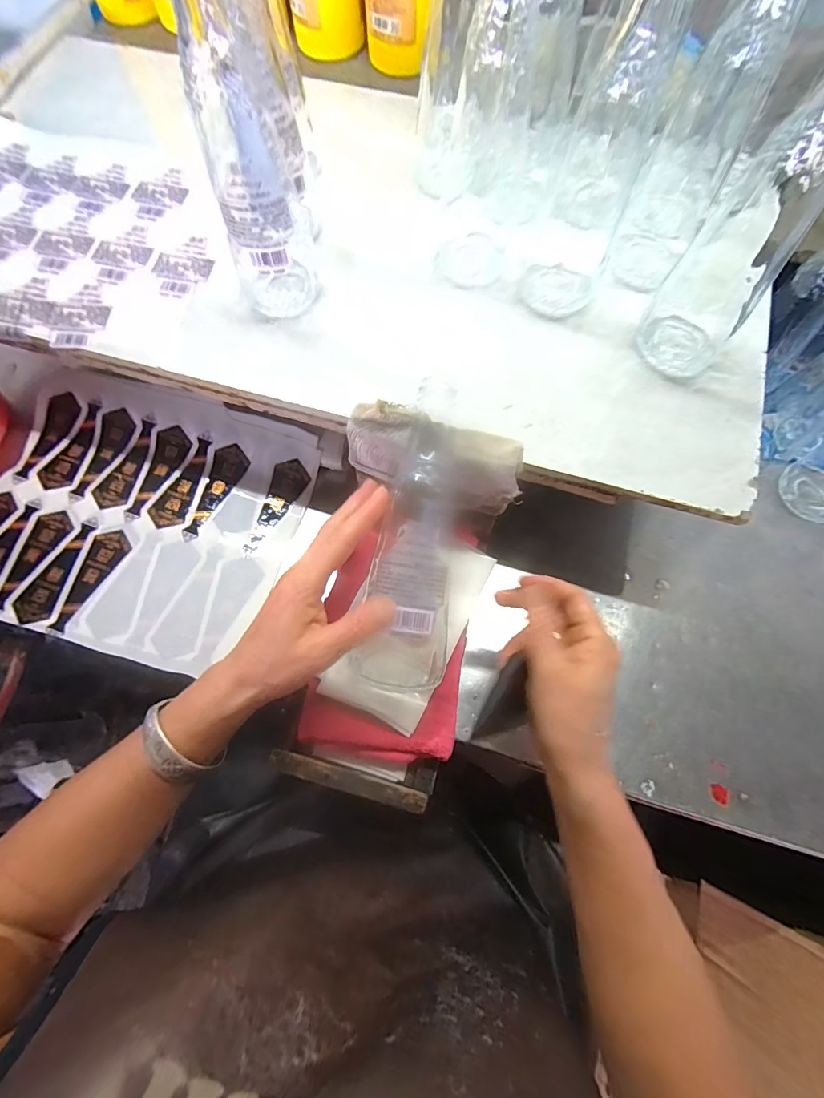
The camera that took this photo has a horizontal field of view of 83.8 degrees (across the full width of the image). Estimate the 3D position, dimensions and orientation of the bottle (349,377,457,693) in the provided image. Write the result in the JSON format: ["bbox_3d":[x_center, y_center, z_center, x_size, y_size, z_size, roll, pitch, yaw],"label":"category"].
[{"bbox_3d":[-0.001,-0.006,0.318,0.061,0.056,0.218,7,95,2],"label":"bottle"}]

